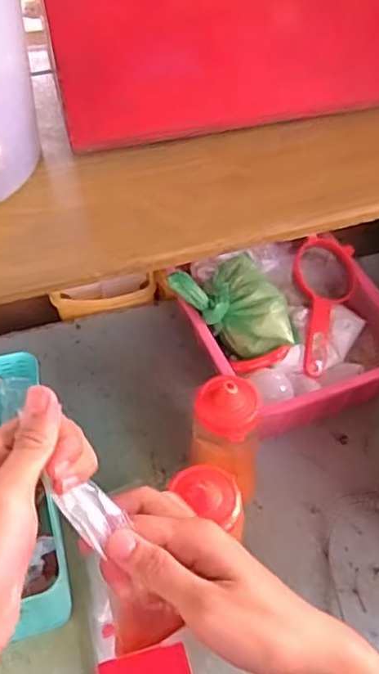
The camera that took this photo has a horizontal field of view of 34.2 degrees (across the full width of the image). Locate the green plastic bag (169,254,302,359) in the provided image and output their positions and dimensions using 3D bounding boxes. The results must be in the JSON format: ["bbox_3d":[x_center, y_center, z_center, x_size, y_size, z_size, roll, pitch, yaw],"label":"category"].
[{"bbox_3d":[0.053,-0.033,0.714,0.110,0.067,0.122,-22,52,-17],"label":"green plastic bag"}]

